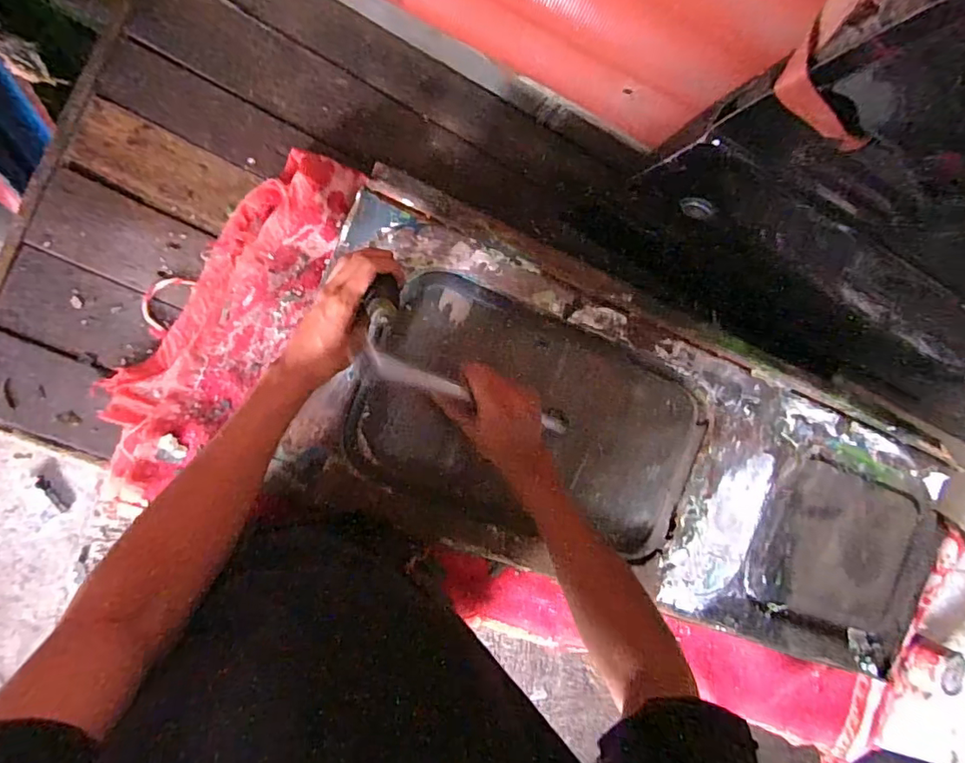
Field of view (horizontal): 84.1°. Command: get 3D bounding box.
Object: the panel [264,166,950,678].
[{"bbox_3d":[0.244,0.112,0.710,0.958,0.053,0.361,23,86,-13],"label":"panel"}]

